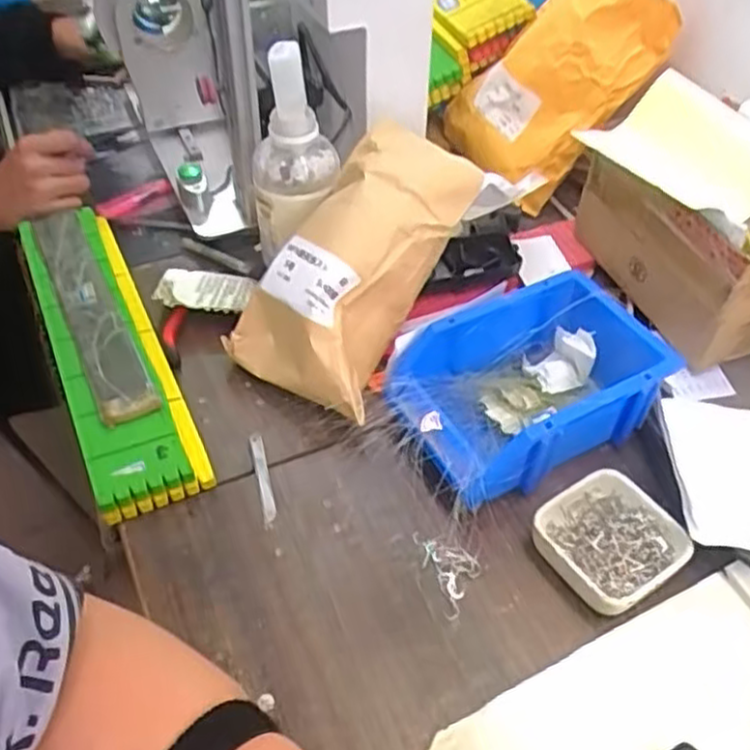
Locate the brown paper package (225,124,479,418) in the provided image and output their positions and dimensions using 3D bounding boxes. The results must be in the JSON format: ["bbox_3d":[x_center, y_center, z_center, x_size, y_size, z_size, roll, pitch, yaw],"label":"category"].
[{"bbox_3d":[-0.010,-0.082,0.583,0.131,0.088,0.226,32,88,28],"label":"brown paper package"}]

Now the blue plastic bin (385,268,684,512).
[{"bbox_3d":[0.110,0.009,0.549,0.191,0.071,0.129,-24,52,-22],"label":"blue plastic bin"}]

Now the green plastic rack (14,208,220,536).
[{"bbox_3d":[-0.227,-0.031,0.614,0.083,0.035,0.344,-19,51,-18],"label":"green plastic rack"}]

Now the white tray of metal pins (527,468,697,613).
[{"bbox_3d":[0.156,0.111,0.489,0.087,0.028,0.079,-24,53,-22],"label":"white tray of metal pins"}]

